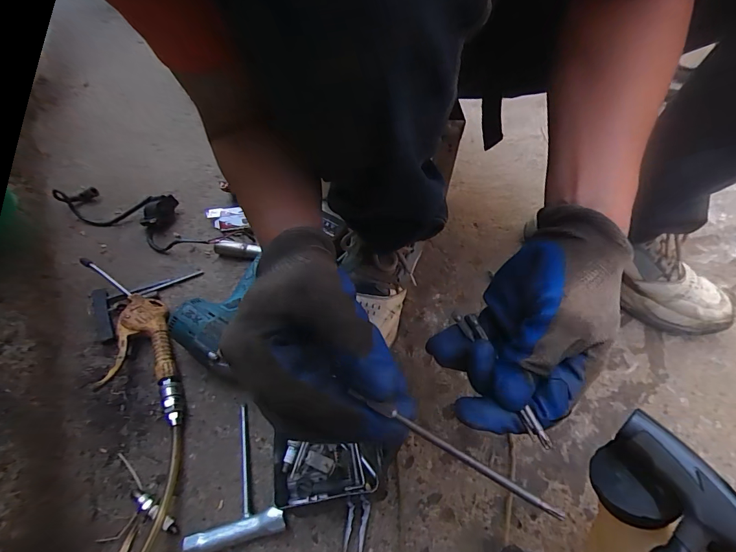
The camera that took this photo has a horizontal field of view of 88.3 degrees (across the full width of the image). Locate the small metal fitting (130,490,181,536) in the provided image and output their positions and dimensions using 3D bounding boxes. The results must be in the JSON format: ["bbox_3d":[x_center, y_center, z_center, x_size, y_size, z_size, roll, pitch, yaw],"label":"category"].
[{"bbox_3d":[-0.206,0.228,0.366,0.062,0.012,0.012,34,58,9],"label":"small metal fitting"}]

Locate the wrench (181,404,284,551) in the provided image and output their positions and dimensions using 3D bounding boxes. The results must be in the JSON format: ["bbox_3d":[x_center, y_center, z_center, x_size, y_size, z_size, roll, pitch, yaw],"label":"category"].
[{"bbox_3d":[-0.136,0.196,0.386,0.092,0.029,0.129,-11,52,-9],"label":"wrench"}]

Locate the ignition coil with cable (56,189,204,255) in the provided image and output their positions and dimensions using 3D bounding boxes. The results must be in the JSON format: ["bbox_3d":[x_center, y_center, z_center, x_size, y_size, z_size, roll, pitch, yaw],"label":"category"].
[{"bbox_3d":[-0.372,-0.102,0.614,0.272,0.047,0.089,13,57,16],"label":"ignition coil with cable"}]

